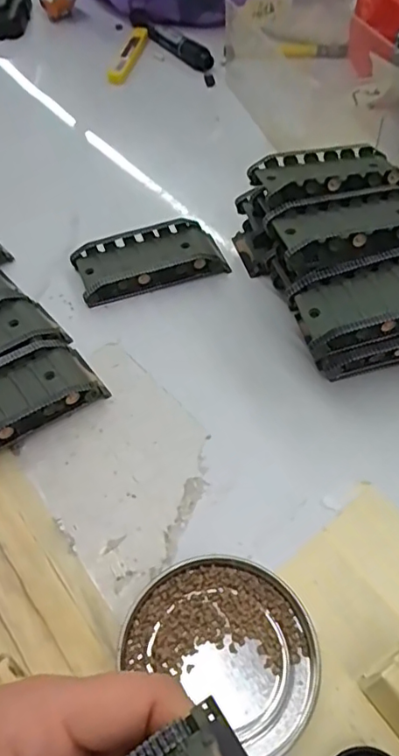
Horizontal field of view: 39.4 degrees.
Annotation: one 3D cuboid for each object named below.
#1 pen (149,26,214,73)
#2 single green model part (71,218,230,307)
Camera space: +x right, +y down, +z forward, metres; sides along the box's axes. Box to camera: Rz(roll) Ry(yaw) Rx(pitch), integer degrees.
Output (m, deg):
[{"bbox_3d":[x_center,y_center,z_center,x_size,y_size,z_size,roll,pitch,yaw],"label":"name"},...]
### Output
[{"bbox_3d":[-0.020,-0.337,0.563,0.015,0.014,0.094,-32,59,-21],"label":"pen"},{"bbox_3d":[-0.033,-0.079,0.370,0.095,0.019,0.044,-17,55,-12],"label":"single green model part"}]

